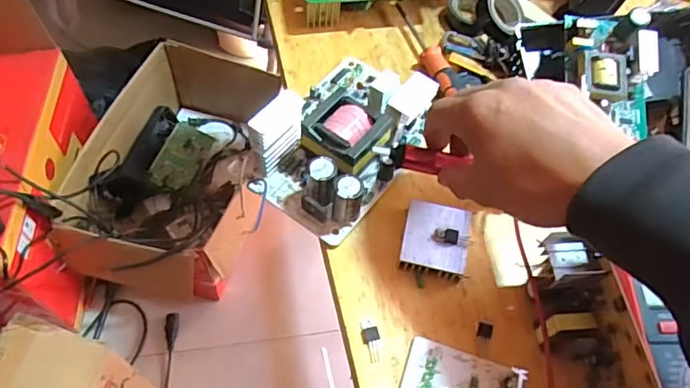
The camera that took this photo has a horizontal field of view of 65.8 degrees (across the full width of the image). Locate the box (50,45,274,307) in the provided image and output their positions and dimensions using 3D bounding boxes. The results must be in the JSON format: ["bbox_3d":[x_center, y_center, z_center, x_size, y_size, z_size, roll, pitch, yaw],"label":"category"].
[{"bbox_3d":[-0.289,-0.040,0.948,0.269,0.183,0.434,10,58,2],"label":"box"}]

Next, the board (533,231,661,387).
[{"bbox_3d":[0.152,0.085,0.344,0.040,0.057,0.117,-3,59,-6],"label":"board"}]

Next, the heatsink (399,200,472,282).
[{"bbox_3d":[0.067,0.033,0.396,0.047,0.015,0.053,13,58,4],"label":"heatsink"}]

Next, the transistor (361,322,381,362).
[{"bbox_3d":[0.019,0.100,0.362,0.013,0.006,0.028,-6,59,-8],"label":"transistor"}]

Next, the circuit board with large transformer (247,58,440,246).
[{"bbox_3d":[0.000,-0.053,0.427,0.105,0.050,0.157,31,61,14],"label":"circuit board with large transformer"}]

